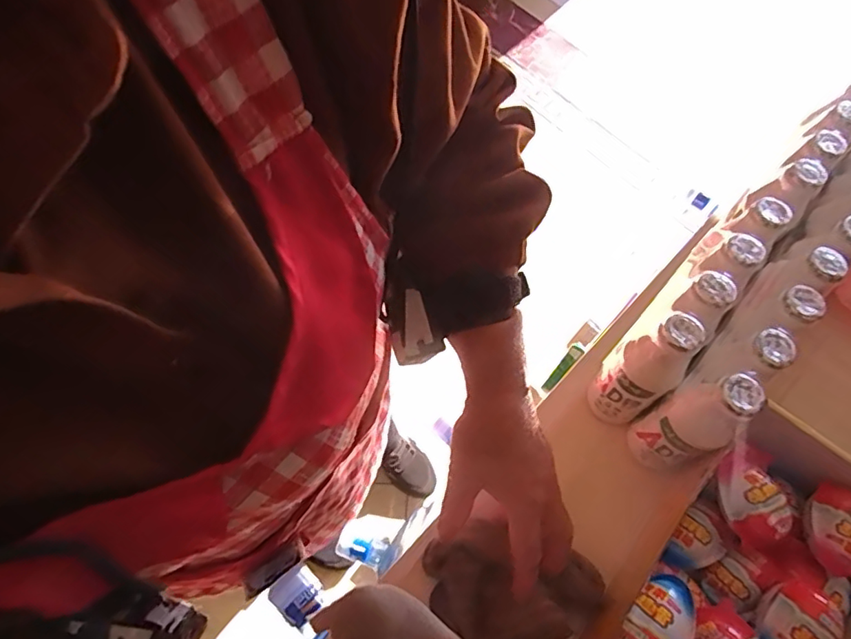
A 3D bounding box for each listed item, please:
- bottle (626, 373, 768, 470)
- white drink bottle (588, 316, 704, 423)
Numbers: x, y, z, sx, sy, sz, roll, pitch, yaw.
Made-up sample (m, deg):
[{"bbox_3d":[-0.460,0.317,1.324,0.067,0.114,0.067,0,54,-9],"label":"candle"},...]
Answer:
[{"bbox_3d":[0.214,0.084,0.431,0.048,0.131,0.051,1,65,-2],"label":"bottle"},{"bbox_3d":[0.179,0.047,0.450,0.042,0.140,0.044,1,65,-2],"label":"white drink bottle"}]

